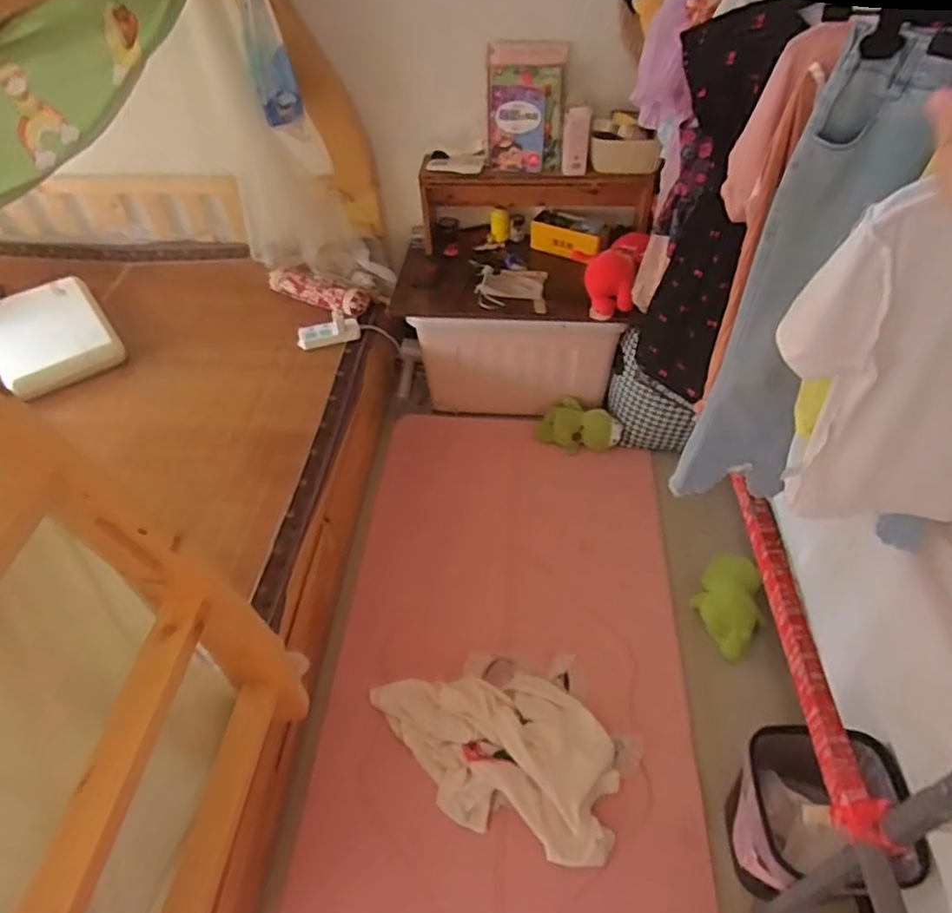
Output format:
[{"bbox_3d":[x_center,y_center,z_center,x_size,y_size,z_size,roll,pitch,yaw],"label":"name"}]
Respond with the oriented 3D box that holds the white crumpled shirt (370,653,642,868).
[{"bbox_3d":[0.047,0.568,1.336,0.540,0.051,0.375,12,48,18],"label":"white crumpled shirt"}]

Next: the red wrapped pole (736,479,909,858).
[{"bbox_3d":[0.443,0.234,0.888,0.041,0.045,0.554,-1,45,6],"label":"red wrapped pole"}]

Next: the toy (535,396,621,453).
[{"bbox_3d":[0.302,-0.085,1.886,0.249,0.106,0.117,10,47,17],"label":"toy"}]

